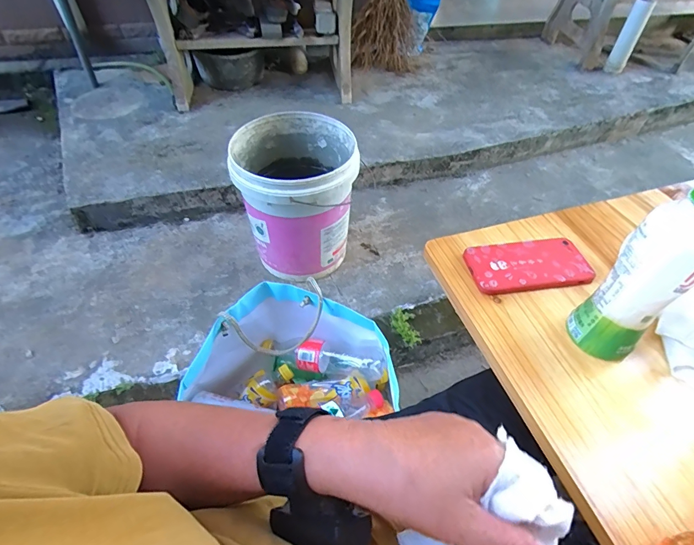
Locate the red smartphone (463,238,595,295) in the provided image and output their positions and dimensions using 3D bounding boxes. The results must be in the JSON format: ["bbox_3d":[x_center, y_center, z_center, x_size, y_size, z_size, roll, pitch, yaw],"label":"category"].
[{"bbox_3d":[0.209,-0.009,0.457,0.136,0.009,0.069,-5,51,-5],"label":"red smartphone"}]

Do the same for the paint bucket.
[{"bbox_3d":[-0.128,-0.182,1.063,0.298,0.361,0.300,1,51,-1],"label":"paint bucket"}]

